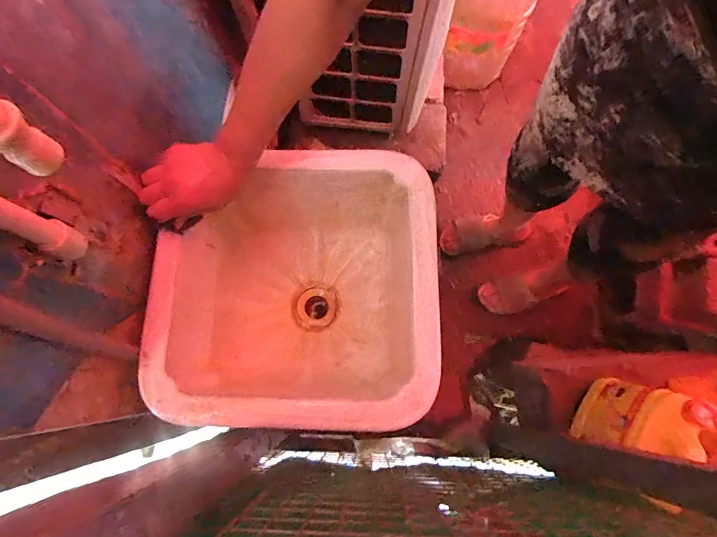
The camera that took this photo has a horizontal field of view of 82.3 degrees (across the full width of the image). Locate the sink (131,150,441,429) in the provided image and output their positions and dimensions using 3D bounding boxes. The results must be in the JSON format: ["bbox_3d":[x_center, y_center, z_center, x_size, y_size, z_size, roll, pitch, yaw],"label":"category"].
[{"bbox_3d":[-0.078,0.036,0.598,0.342,0.231,0.335,1,76,1],"label":"sink"}]

